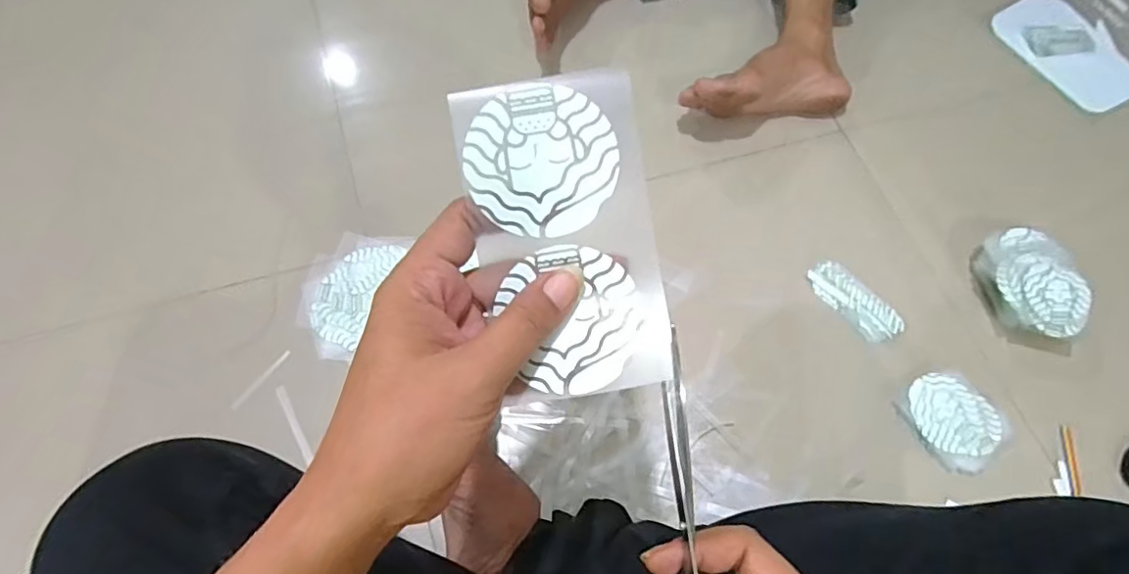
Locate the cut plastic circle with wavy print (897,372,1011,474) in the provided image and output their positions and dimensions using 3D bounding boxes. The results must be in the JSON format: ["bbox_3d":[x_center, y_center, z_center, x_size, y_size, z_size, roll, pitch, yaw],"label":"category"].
[{"bbox_3d":[0.393,0.135,0.595,0.093,0.018,0.088,1,66,-3],"label":"cut plastic circle with wavy print"}]

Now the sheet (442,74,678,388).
[{"bbox_3d":[0.000,-0.023,0.264,0.082,0.011,0.137,-8,94,-1],"label":"sheet"}]

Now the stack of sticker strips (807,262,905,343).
[{"bbox_3d":[0.319,0.016,0.642,0.047,0.006,0.107,-40,74,-18],"label":"stack of sticker strips"}]

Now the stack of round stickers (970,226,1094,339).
[{"bbox_3d":[0.504,-0.002,0.637,0.087,0.051,0.125,-9,67,-7],"label":"stack of round stickers"}]

